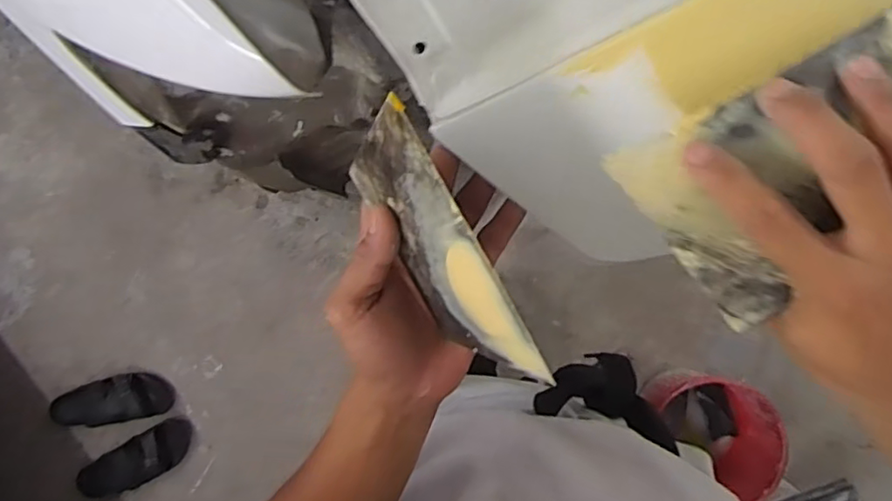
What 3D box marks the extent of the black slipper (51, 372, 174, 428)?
[{"bbox_3d":[-0.826,0.370,1.542,0.292,0.061,0.115,-11,89,4],"label":"black slipper"}]

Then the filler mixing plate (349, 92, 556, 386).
[{"bbox_3d":[-0.005,0.000,0.311,0.004,0.090,0.139,-34,102,-23],"label":"filler mixing plate"}]

